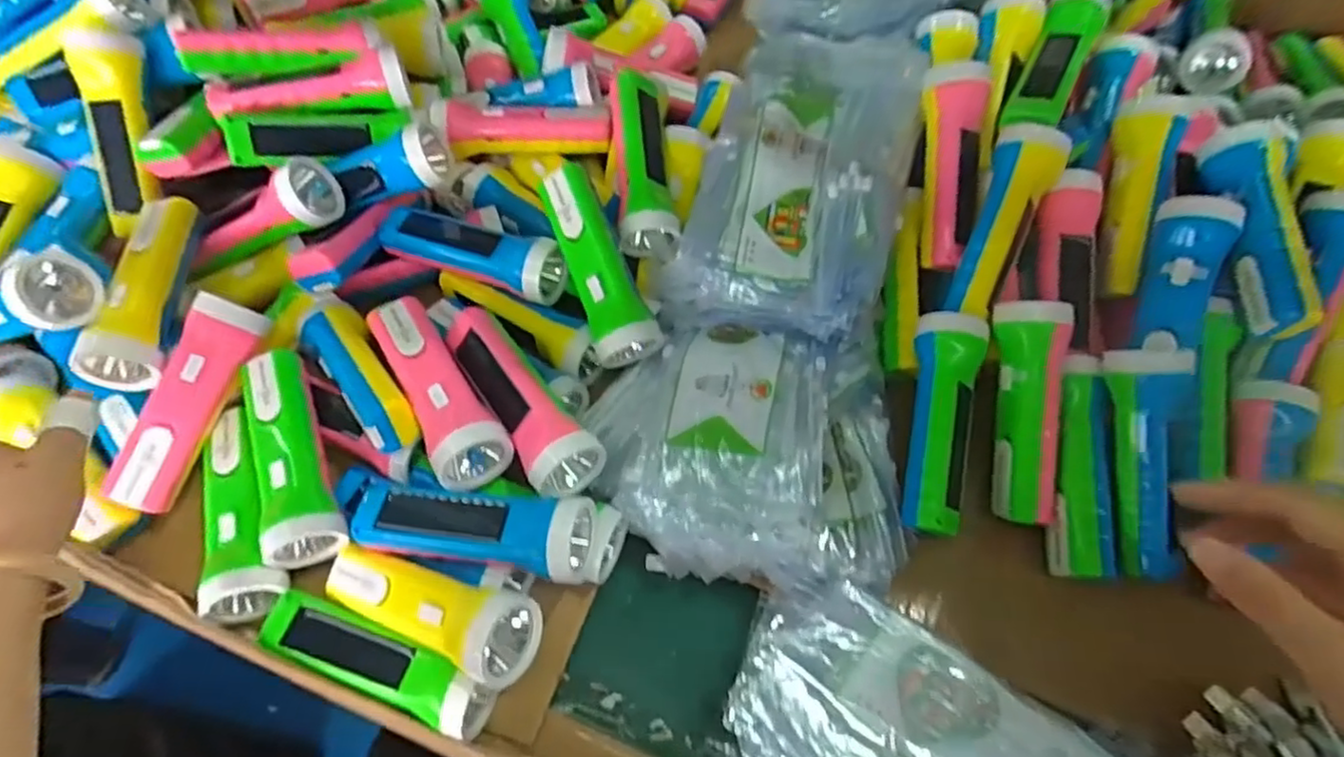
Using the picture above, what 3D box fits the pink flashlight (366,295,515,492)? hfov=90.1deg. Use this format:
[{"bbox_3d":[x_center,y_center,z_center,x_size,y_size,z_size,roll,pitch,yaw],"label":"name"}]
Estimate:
[{"bbox_3d":[-0.176,0.000,0.497,0.055,0.039,0.174,-28,63,-16],"label":"pink flashlight"}]

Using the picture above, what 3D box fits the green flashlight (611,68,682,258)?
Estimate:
[{"bbox_3d":[-0.025,-0.198,0.587,0.048,0.047,0.169,-4,65,-2],"label":"green flashlight"}]

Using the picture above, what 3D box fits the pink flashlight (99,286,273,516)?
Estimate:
[{"bbox_3d":[-0.365,0.019,0.510,0.048,0.042,0.164,20,81,10],"label":"pink flashlight"}]

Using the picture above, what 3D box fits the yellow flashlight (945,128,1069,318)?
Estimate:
[{"bbox_3d":[0.260,-0.124,0.526,0.044,0.041,0.158,22,90,10],"label":"yellow flashlight"}]

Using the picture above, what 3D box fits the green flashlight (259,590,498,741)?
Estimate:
[{"bbox_3d":[-0.199,0.188,0.451,0.161,0.047,0.045,20,61,11],"label":"green flashlight"}]

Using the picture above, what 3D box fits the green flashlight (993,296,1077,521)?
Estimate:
[{"bbox_3d":[0.271,0.025,0.506,0.047,0.037,0.167,3,90,2],"label":"green flashlight"}]

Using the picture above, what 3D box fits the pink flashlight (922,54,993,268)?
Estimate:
[{"bbox_3d":[0.233,-0.177,0.554,0.052,0.041,0.167,5,91,3],"label":"pink flashlight"}]

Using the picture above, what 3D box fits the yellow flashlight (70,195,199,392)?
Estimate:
[{"bbox_3d":[-0.412,-0.073,0.533,0.054,0.051,0.171,-1,59,-1],"label":"yellow flashlight"}]

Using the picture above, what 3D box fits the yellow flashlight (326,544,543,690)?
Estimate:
[{"bbox_3d":[-0.167,0.150,0.443,0.163,0.052,0.051,9,64,25],"label":"yellow flashlight"}]

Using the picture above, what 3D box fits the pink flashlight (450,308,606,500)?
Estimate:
[{"bbox_3d":[-0.115,0.012,0.491,0.051,0.043,0.165,-35,65,-19],"label":"pink flashlight"}]

